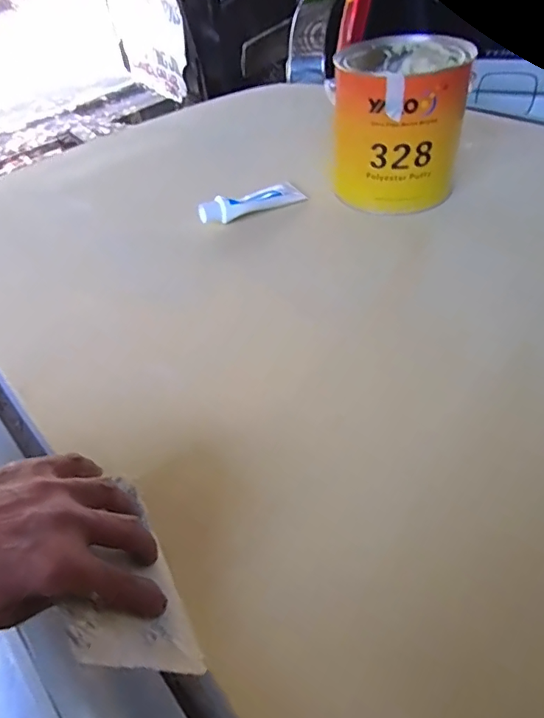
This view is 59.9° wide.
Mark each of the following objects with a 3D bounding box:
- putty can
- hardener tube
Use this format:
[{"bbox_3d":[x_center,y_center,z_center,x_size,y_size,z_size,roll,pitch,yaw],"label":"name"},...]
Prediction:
[{"bbox_3d":[0.154,-0.296,0.597,0.147,0.149,0.164,-1,47,5],"label":"putty can"},{"bbox_3d":[-0.024,-0.209,0.624,0.147,0.025,0.045,-26,50,-18],"label":"hardener tube"}]

